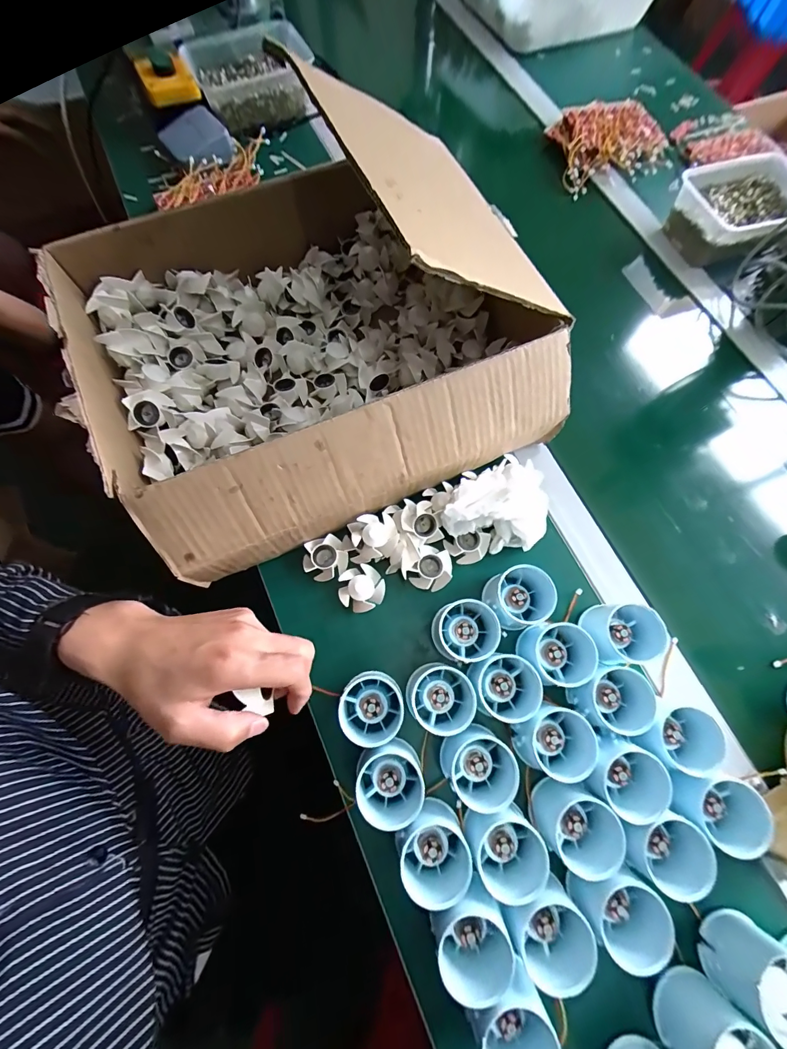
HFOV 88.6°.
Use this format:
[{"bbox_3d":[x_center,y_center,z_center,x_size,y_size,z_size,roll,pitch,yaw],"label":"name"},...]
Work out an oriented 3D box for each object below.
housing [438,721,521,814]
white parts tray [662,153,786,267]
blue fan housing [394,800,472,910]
[{"bbox_3d":[0.072,0.198,0.328,0.059,0.040,0.054,-21,73,-9],"label":"housing"},{"bbox_3d":[0.476,-0.434,0.554,0.193,0.051,0.130,-31,75,-12],"label":"white parts tray"},{"bbox_3d":[0.030,0.251,0.308,0.053,0.042,0.049,1,71,-2],"label":"blue fan housing"}]

